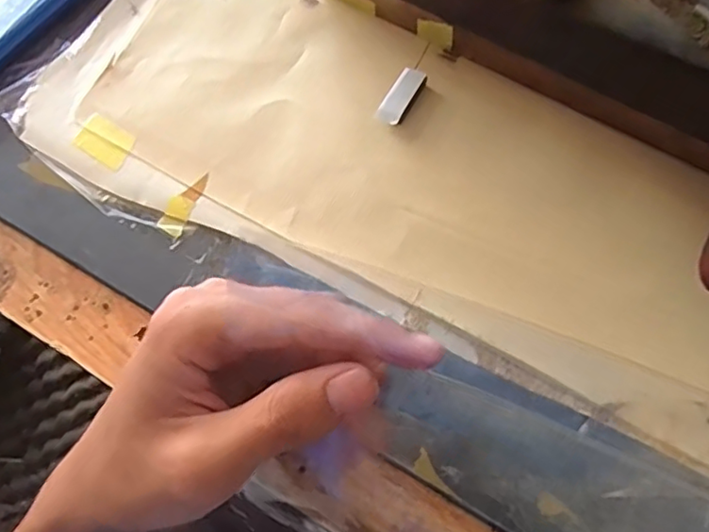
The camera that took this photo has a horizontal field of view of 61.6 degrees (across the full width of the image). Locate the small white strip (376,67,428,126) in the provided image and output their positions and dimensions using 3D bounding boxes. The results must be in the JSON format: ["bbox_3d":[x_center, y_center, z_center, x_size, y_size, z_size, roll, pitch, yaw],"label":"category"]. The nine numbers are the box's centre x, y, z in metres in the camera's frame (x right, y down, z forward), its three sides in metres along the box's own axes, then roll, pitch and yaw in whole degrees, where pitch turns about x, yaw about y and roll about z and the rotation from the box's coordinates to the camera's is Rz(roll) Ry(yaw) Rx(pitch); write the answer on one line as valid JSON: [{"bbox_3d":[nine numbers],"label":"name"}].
[{"bbox_3d":[0.024,-0.085,0.298,0.013,0.008,0.033,27,71,11],"label":"small white strip"}]

